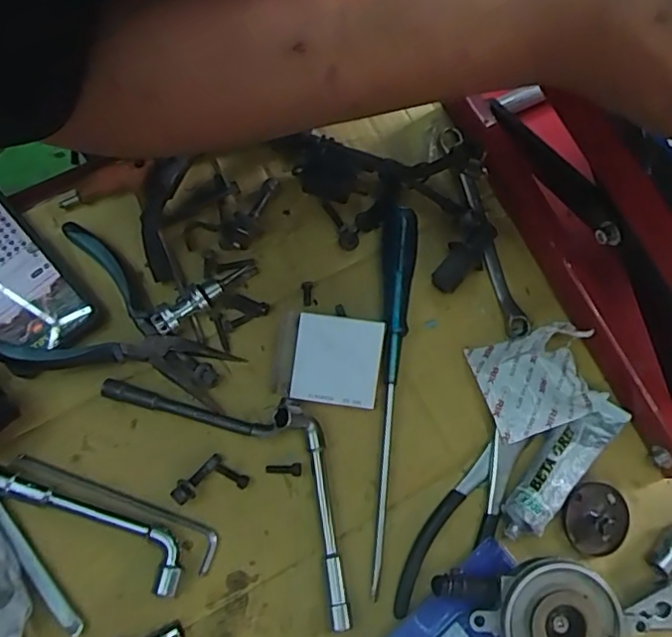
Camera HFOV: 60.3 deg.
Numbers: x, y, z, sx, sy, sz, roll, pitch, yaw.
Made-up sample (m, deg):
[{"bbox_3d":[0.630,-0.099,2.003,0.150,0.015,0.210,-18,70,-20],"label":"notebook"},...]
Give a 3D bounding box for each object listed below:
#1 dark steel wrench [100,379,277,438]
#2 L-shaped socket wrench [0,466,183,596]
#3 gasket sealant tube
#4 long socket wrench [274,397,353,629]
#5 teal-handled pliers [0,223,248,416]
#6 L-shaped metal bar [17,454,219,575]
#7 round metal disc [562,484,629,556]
[{"bbox_3d":[-0.111,0.070,0.439,0.133,0.021,0.014,15,74,3],"label":"dark steel wrench"},{"bbox_3d":[-0.175,0.140,0.412,0.156,0.019,0.034,29,76,7],"label":"L-shaped socket wrench"},{"bbox_3d":[0.164,0.104,0.419,0.127,0.025,0.036,-42,79,-11],"label":"gasket sealant tube"},{"bbox_3d":[-0.012,0.133,0.407,0.028,0.034,0.159,-14,75,-5],"label":"long socket wrench"},{"bbox_3d":[-0.164,0.013,0.443,0.176,0.031,0.120,27,76,7],"label":"teal-handled pliers"},{"bbox_3d":[-0.159,0.136,0.417,0.158,0.008,0.027,24,75,6],"label":"L-shaped metal bar"},{"bbox_3d":[0.187,0.144,0.414,0.051,0.013,0.049,2,79,-9],"label":"round metal disc"}]

